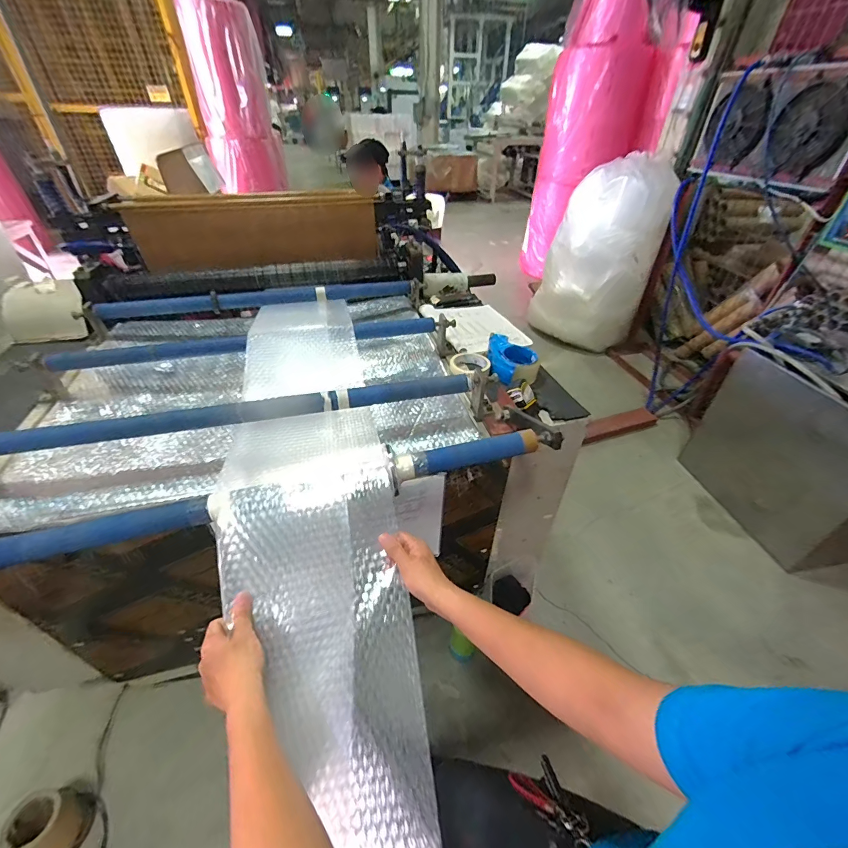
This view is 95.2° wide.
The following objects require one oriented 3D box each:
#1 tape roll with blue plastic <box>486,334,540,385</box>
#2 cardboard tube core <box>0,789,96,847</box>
[{"bbox_3d":[0.212,-0.158,0.924,0.105,0.056,0.151,-6,40,-9],"label":"tape roll with blue plastic"},{"bbox_3d":[-0.791,0.846,0.816,0.106,0.123,0.115,15,41,16],"label":"cardboard tube core"}]

